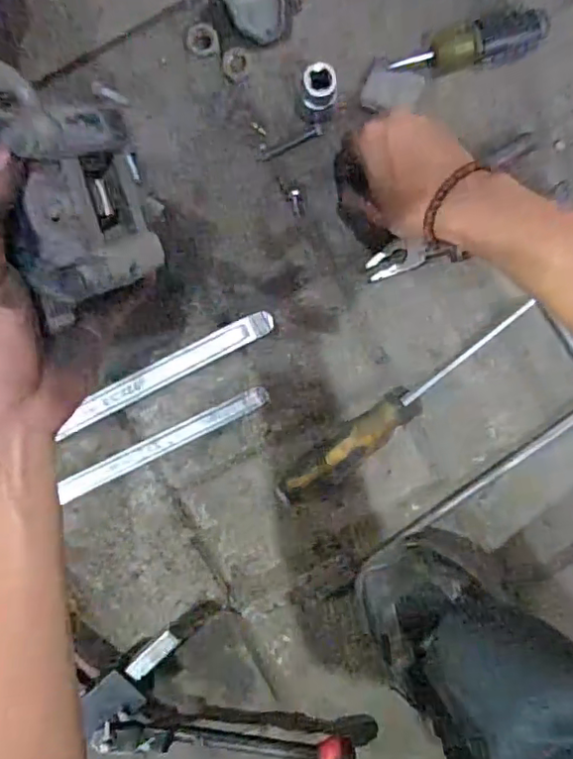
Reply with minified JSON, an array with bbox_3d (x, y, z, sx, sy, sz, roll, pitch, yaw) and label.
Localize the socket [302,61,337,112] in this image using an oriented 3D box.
[{"bbox_3d":[0.025,-0.225,0.459,0.027,0.043,0.029,0,94,-4],"label":"socket"}]

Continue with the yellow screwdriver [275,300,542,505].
[{"bbox_3d":[0.101,0.025,0.485,0.254,0.037,0.039,-35,95,-1],"label":"yellow screwdriver"}]

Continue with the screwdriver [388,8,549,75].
[{"bbox_3d":[0.148,-0.275,0.477,0.127,0.031,0.036,-11,94,-3],"label":"screwdriver"}]

